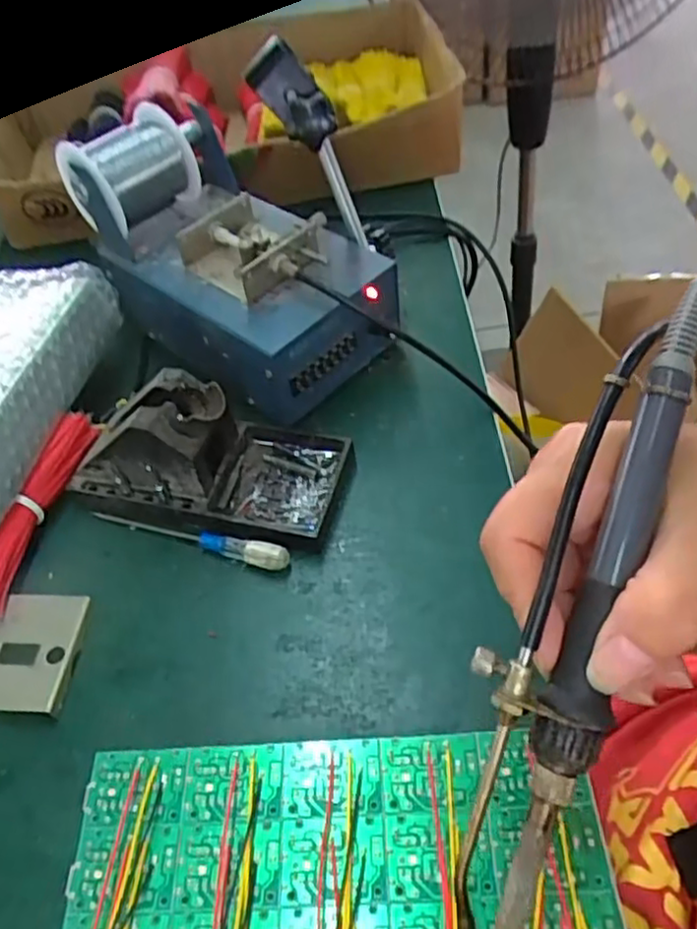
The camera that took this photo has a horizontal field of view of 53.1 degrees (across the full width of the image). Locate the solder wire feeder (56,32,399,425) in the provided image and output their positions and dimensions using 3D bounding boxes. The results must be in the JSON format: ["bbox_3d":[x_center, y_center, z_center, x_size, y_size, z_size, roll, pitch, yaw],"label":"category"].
[{"bbox_3d":[-0.073,-0.151,0.461,0.204,0.149,0.136,29,59,27],"label":"solder wire feeder"}]

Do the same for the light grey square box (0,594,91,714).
[{"bbox_3d":[-0.173,0.096,0.363,0.065,0.011,0.063,1,51,5],"label":"light grey square box"}]

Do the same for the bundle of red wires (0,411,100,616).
[{"bbox_3d":[-0.179,0.025,0.404,0.018,0.025,0.133,5,52,12],"label":"bundle of red wires"}]

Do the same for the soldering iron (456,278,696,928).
[{"bbox_3d":[0.064,0.039,0.205,0.034,0.029,0.197,16,86,16],"label":"soldering iron"}]

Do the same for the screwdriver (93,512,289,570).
[{"bbox_3d":[-0.092,0.041,0.397,0.123,0.012,0.012,10,53,16],"label":"screwdriver"}]

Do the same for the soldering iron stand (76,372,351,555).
[{"bbox_3d":[-0.085,-0.008,0.402,0.157,0.068,0.080,4,51,10],"label":"soldering iron stand"}]

